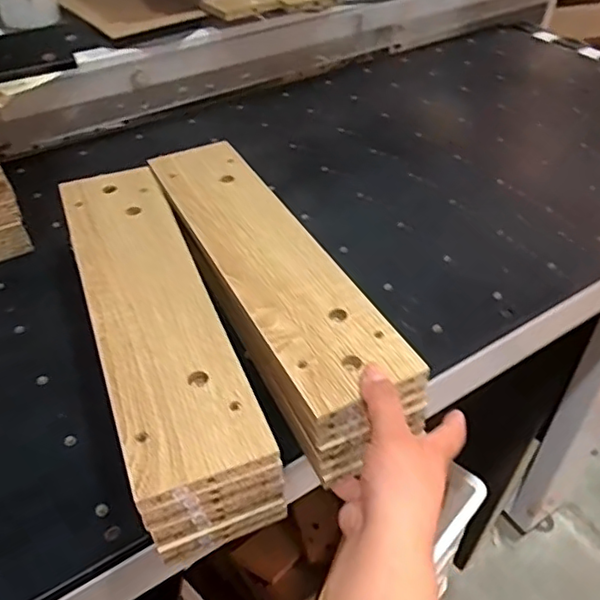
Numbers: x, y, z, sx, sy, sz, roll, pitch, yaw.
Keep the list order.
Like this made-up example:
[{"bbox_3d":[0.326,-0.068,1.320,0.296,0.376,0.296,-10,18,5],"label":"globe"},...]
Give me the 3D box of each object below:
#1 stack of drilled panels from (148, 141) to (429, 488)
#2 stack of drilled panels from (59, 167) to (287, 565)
[{"bbox_3d":[-0.037,-0.027,0.546,0.108,0.072,0.381,-19,50,-18],"label":"stack of drilled panels"},{"bbox_3d":[-0.131,0.023,0.523,0.101,0.090,0.386,-17,44,-16],"label":"stack of drilled panels"}]

